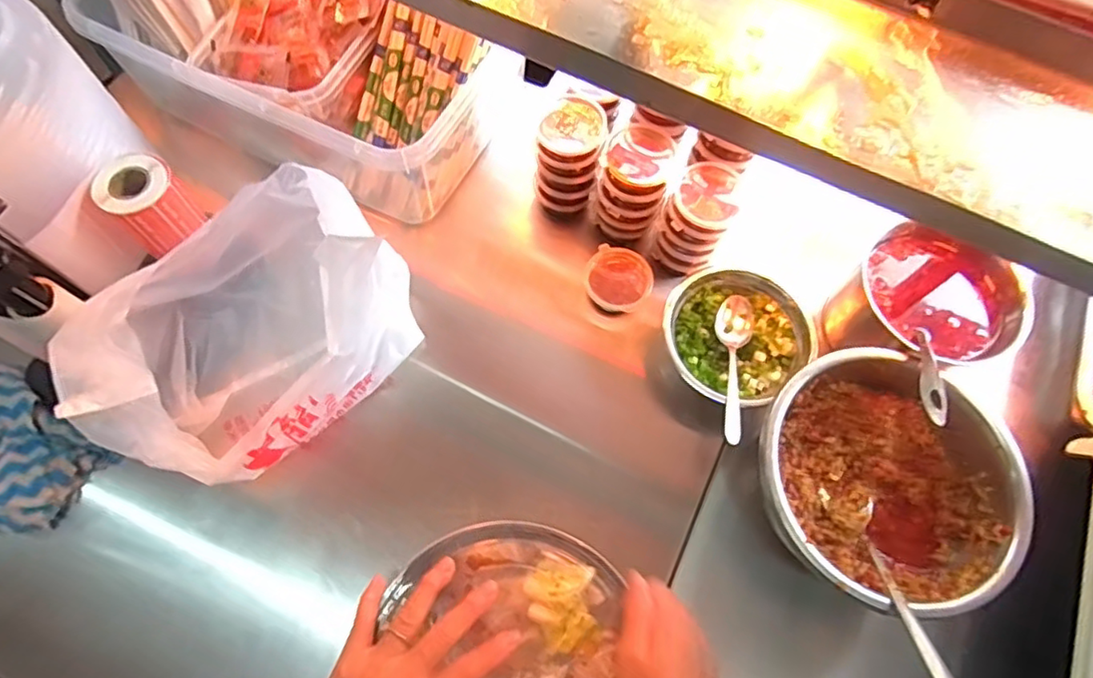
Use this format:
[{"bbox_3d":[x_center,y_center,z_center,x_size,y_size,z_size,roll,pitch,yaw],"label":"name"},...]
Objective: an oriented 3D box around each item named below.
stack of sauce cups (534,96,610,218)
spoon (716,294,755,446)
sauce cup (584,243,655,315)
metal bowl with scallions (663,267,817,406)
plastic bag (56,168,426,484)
[{"bbox_3d":[0.021,-0.180,0.593,0.067,0.104,0.068,0,66,2],"label":"stack of sauce cups"},{"bbox_3d":[0.157,0.025,0.516,0.031,0.019,0.144,15,55,4],"label":"spoon"},{"bbox_3d":[0.069,-0.058,0.576,0.059,0.026,0.059,-1,65,2],"label":"sauce cup"},{"bbox_3d":[0.164,0.001,0.547,0.124,0.048,0.122,-1,65,2],"label":"metal bowl with scallions"},{"bbox_3d":[-0.231,-0.013,0.482,0.233,0.167,0.170,-41,71,-15],"label":"plastic bag"}]

